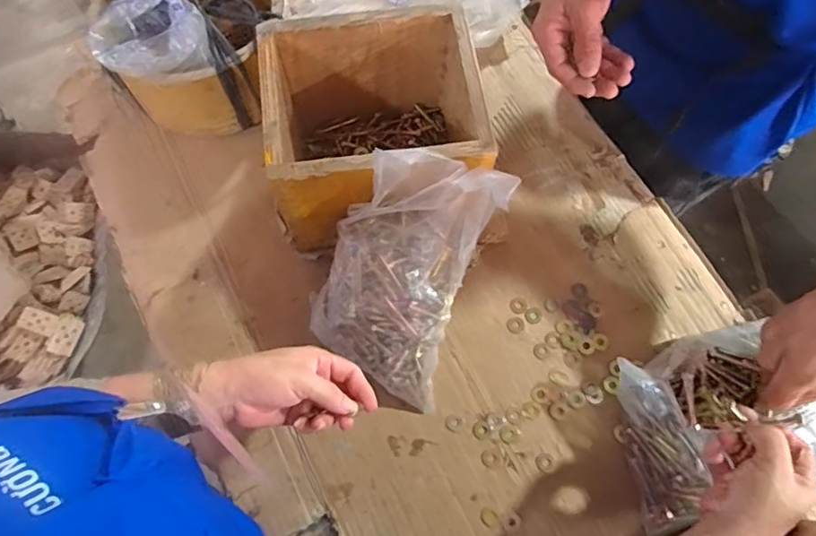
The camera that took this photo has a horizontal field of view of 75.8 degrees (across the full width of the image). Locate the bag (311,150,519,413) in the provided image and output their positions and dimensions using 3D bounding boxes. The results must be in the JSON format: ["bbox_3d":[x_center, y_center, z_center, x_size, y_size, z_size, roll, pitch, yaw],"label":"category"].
[{"bbox_3d":[-0.005,0.010,0.507,0.142,0.249,0.095,18,38,-11],"label":"bag"}]

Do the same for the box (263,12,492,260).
[{"bbox_3d":[-0.041,-0.142,0.561,0.228,0.156,0.186,-5,70,-3],"label":"box"}]

